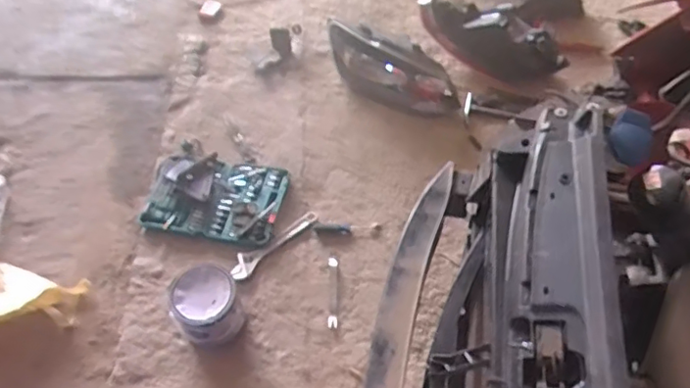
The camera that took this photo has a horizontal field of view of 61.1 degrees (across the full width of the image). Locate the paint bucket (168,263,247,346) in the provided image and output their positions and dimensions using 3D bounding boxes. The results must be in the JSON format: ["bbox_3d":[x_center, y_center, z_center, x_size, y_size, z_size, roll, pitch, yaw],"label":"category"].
[{"bbox_3d":[-0.340,0.288,1.460,0.161,0.191,0.147,0,52,0],"label":"paint bucket"}]

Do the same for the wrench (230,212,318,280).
[{"bbox_3d":[-0.203,0.139,1.671,0.300,0.022,0.065,-38,60,-25],"label":"wrench"}]

